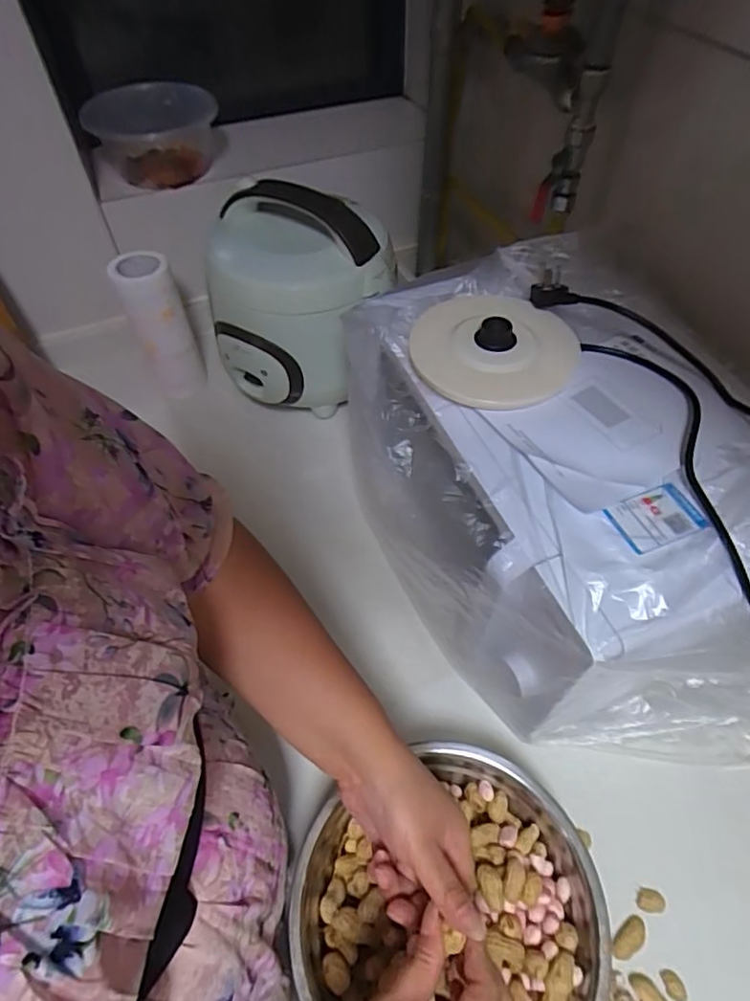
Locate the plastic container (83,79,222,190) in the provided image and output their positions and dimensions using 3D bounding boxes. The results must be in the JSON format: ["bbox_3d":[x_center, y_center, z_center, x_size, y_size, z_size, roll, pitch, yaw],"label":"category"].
[{"bbox_3d":[-0.296,-0.489,0.757,0.154,0.077,0.148,-23,57,-16],"label":"plastic container"}]

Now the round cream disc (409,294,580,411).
[{"bbox_3d":[0.108,-0.145,0.510,0.145,0.026,0.143,0,54,0],"label":"round cream disc"}]

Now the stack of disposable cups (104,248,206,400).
[{"bbox_3d":[-0.292,-0.234,0.771,0.068,0.193,0.070,-23,57,-16],"label":"stack of disposable cups"}]

